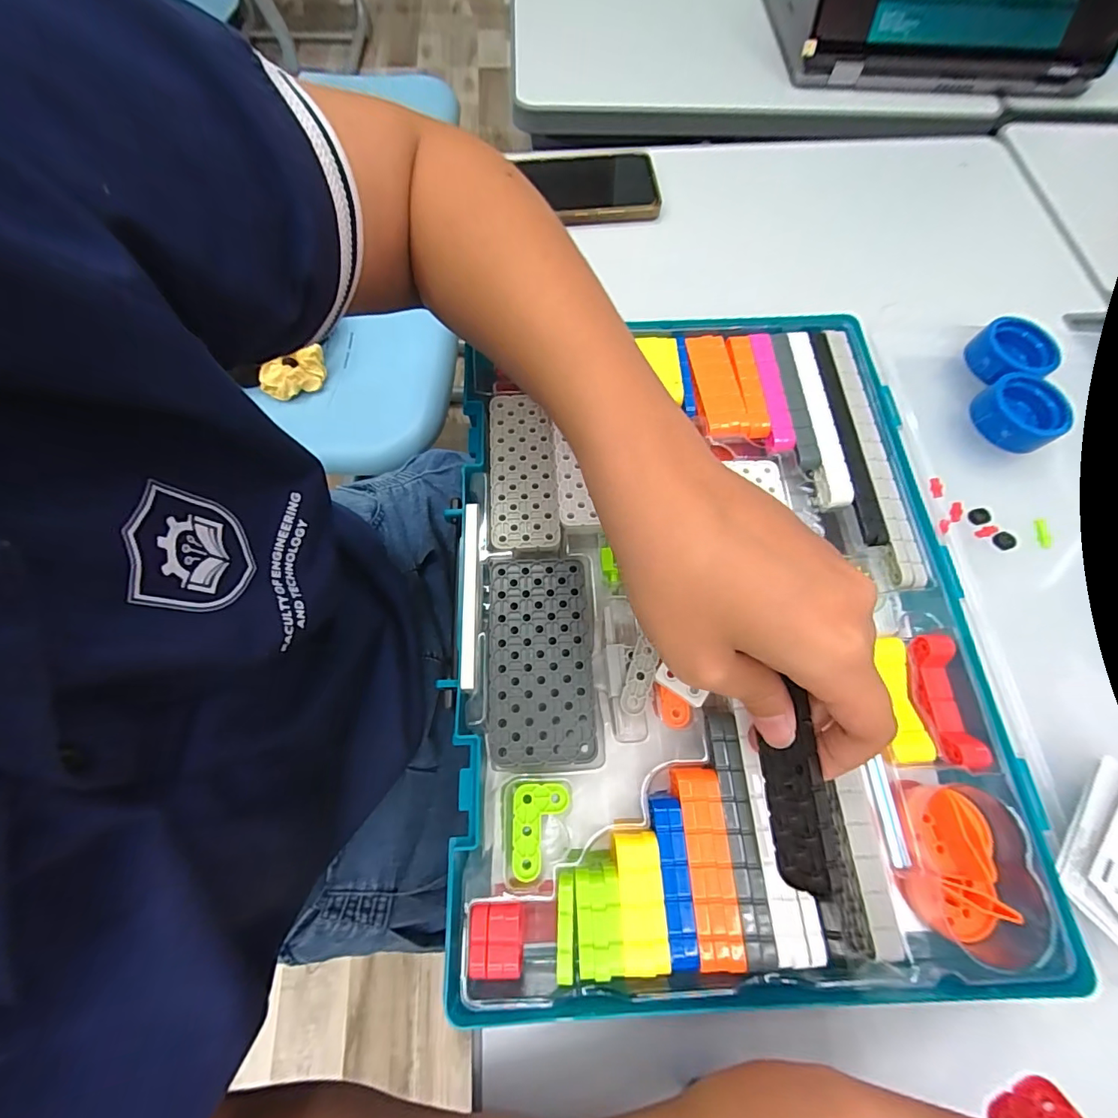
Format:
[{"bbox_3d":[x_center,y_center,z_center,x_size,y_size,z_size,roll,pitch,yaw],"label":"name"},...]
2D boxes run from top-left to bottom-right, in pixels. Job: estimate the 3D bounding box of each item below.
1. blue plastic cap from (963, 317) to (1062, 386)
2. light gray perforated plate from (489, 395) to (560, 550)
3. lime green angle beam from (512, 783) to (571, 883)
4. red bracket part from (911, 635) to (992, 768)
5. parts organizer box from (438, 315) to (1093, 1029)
[{"bbox_3d":[0.296,-0.133,0.312,0.034,0.023,0.043,-16,70,-8],"label":"blue plastic cap"},{"bbox_3d":[-0.021,-0.052,0.277,0.038,0.004,0.098,-3,69,-3],"label":"light gray perforated plate"},{"bbox_3d":[-0.008,0.120,0.211,0.025,0.004,0.037,1,69,-1],"label":"lime green angle beam"},{"bbox_3d":[0.189,0.069,0.235,0.015,0.017,0.060,-2,69,-2],"label":"red bracket part"},{"bbox_3d":[0.073,0.024,0.261,0.258,0.048,0.344,-4,69,-3],"label":"parts organizer box"}]

